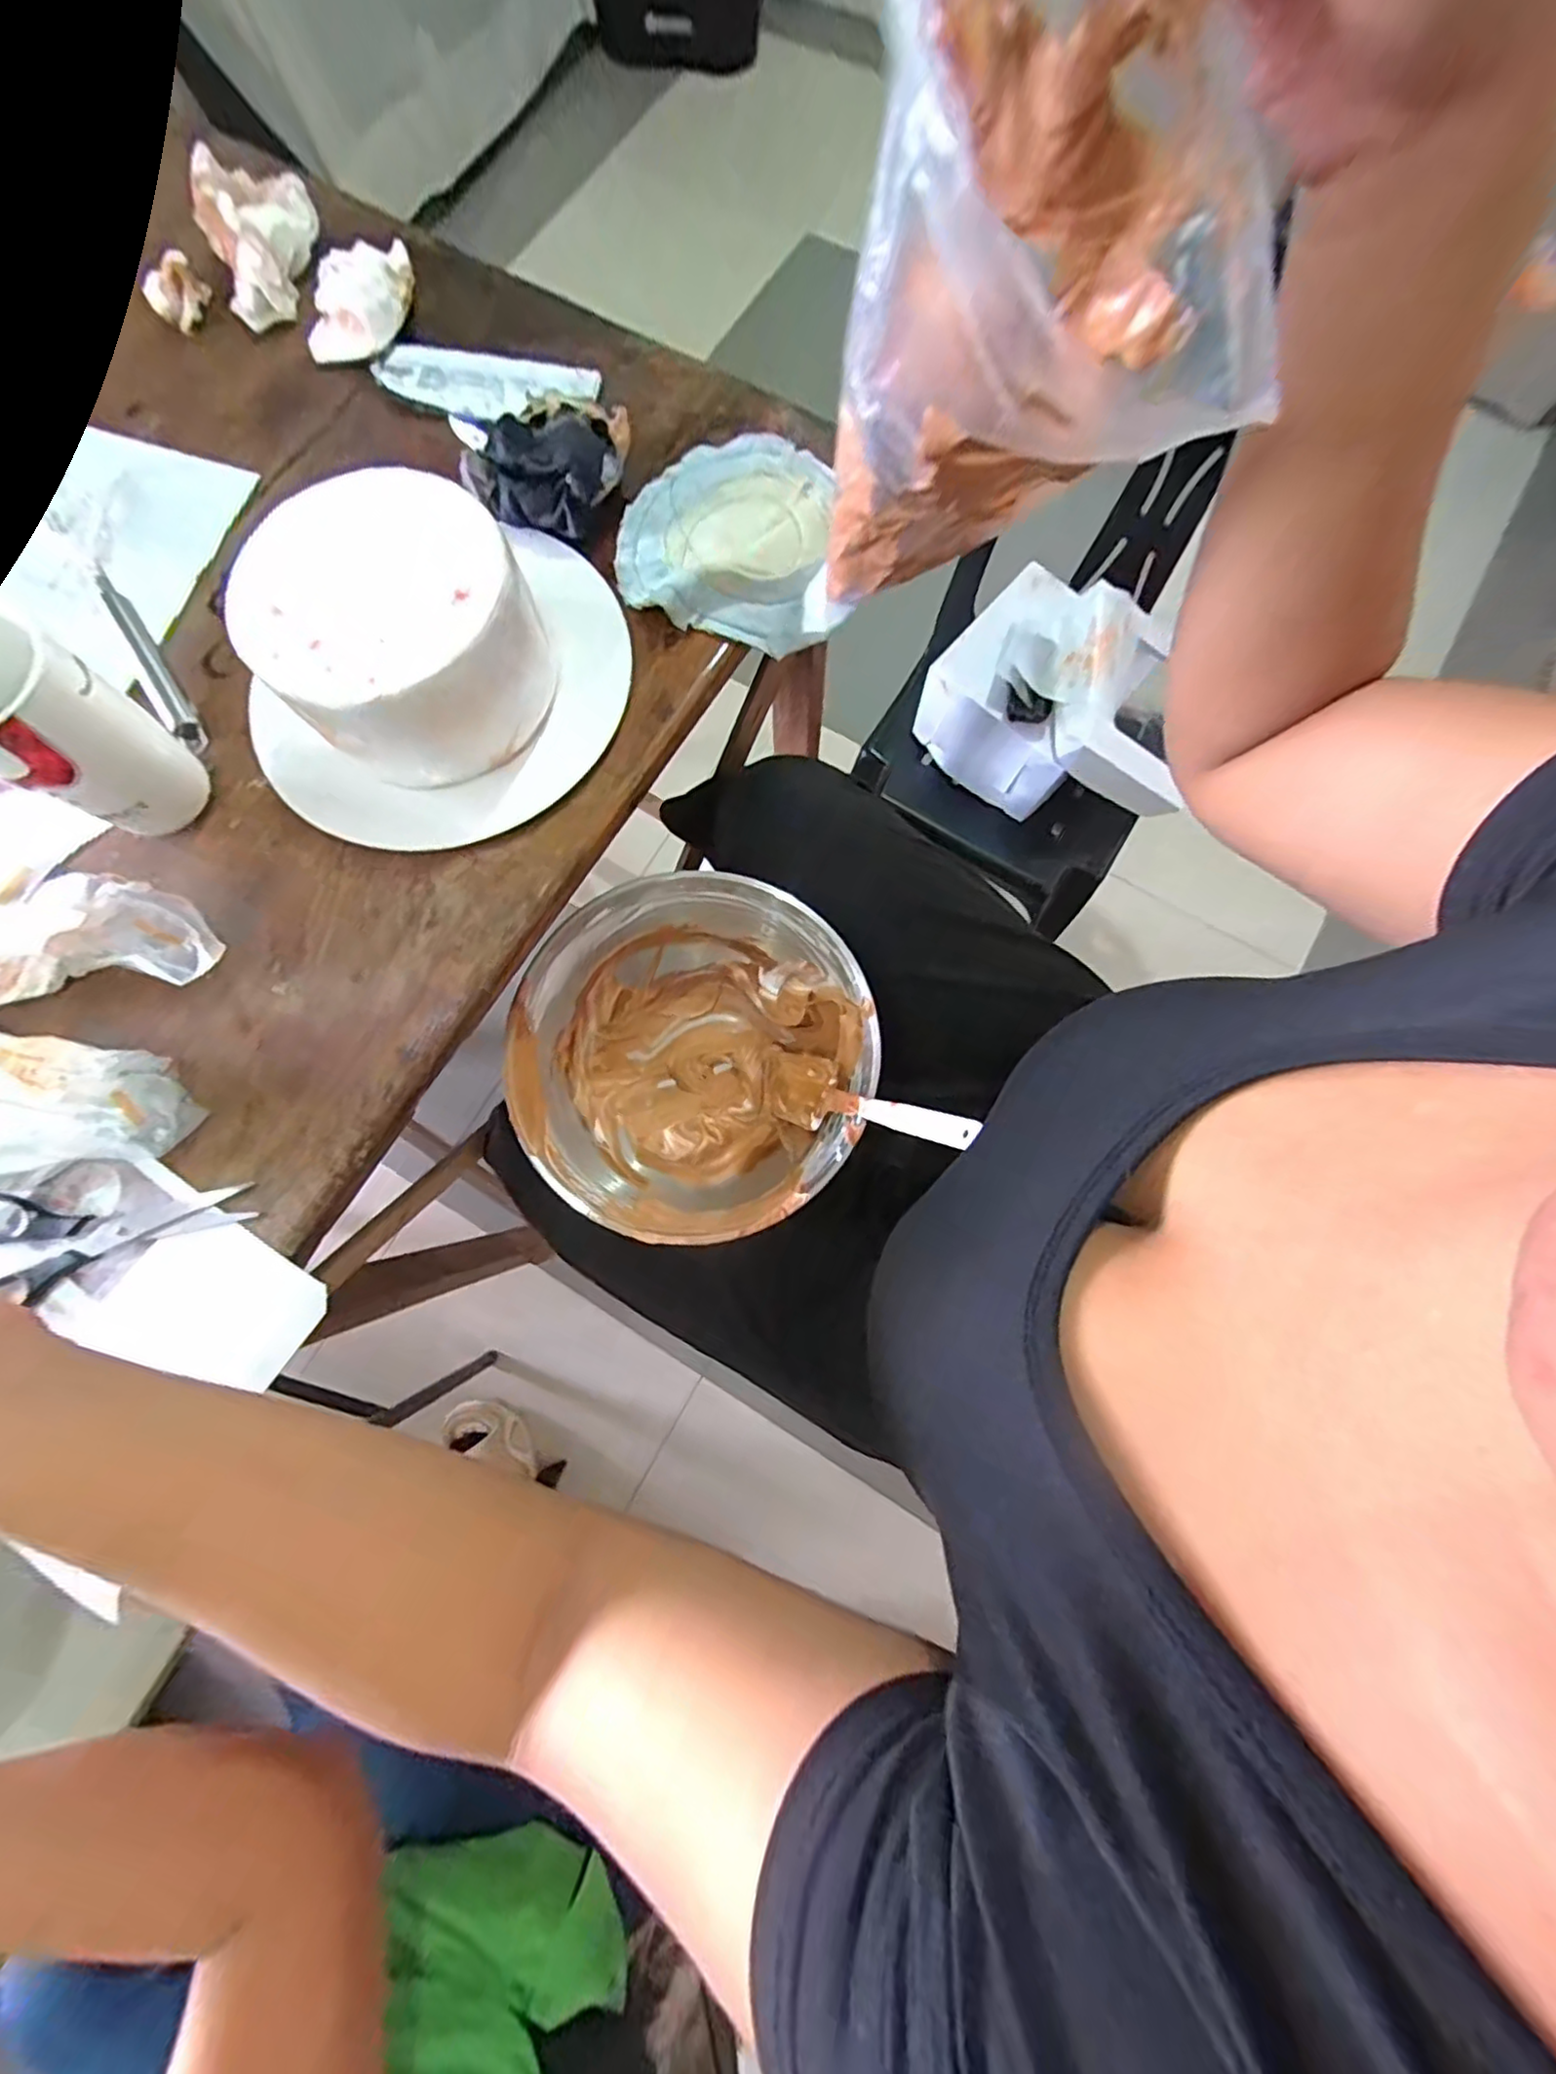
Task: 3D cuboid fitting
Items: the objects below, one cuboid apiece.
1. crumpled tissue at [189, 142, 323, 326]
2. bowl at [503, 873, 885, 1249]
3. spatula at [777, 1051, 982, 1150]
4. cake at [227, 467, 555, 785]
[{"bbox_3d":[-0.369,-0.577,0.470,0.079,0.044,0.097,-23,79,-4],"label":"crumpled tissue"},{"bbox_3d":[-0.055,0.017,0.476,0.236,0.101,0.233,0,78,1],"label":"bowl"},{"bbox_3d":[0.050,0.041,0.411,0.010,0.199,0.047,31,79,-27],"label":"spatula"},{"bbox_3d":[-0.213,-0.226,0.376,0.132,0.081,0.139,0,78,1],"label":"cake"}]

